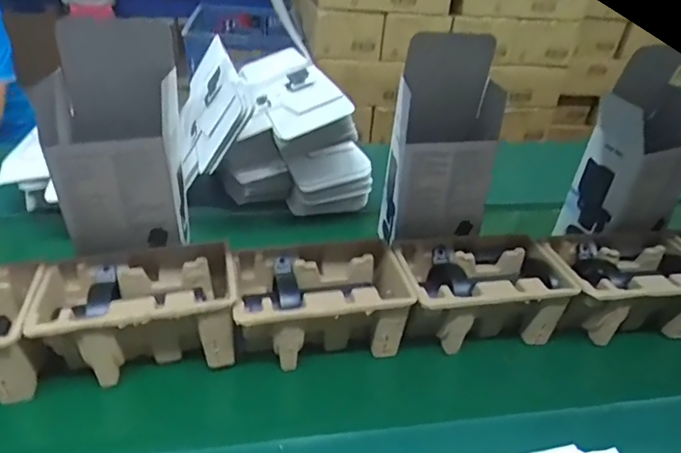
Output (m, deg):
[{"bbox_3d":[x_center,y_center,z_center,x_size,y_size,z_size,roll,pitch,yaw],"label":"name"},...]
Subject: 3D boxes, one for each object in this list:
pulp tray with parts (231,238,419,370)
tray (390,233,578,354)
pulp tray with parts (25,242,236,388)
[{"bbox_3d":[-0.028,0.104,0.672,0.228,0.100,0.145,-2,33,-11],"label":"pulp tray with parts"},{"bbox_3d":[0.195,0.101,0.712,0.230,0.109,0.155,-6,34,-17],"label":"tray"},{"bbox_3d":[-0.253,0.107,0.631,0.231,0.099,0.148,-7,34,-19],"label":"pulp tray with parts"}]

